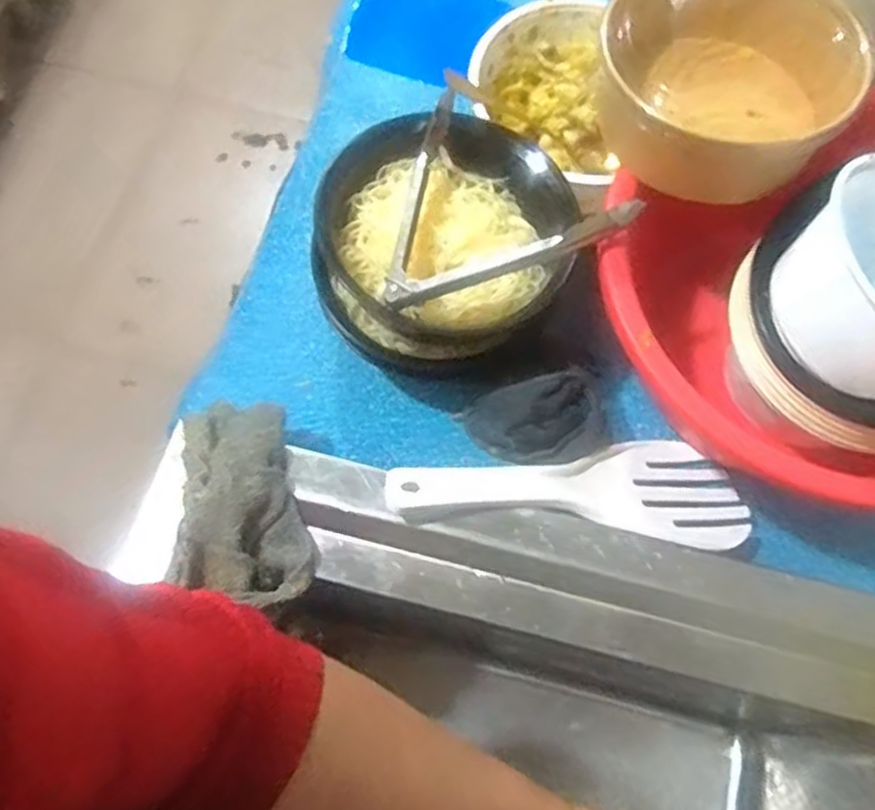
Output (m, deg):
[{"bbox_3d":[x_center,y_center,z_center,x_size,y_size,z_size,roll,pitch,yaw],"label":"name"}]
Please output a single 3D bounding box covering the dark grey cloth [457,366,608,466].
[{"bbox_3d":[0.069,0.016,0.523,0.089,0.069,0.051,-10,69,-6],"label":"dark grey cloth"}]

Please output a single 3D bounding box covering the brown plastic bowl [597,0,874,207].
[{"bbox_3d":[0.178,-0.207,0.501,0.136,0.068,0.144,1,68,-2],"label":"brown plastic bowl"}]

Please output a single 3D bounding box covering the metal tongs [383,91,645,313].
[{"bbox_3d":[0.026,-0.145,0.498,0.164,0.043,0.157,-18,70,-9],"label":"metal tongs"}]

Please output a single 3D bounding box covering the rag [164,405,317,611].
[{"bbox_3d":[-0.119,0.057,0.471,0.074,0.041,0.137,-8,69,-5],"label":"rag"}]

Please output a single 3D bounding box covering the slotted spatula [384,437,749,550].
[{"bbox_3d":[0.090,0.056,0.504,0.247,0.027,0.078,4,67,-19],"label":"slotted spatula"}]

